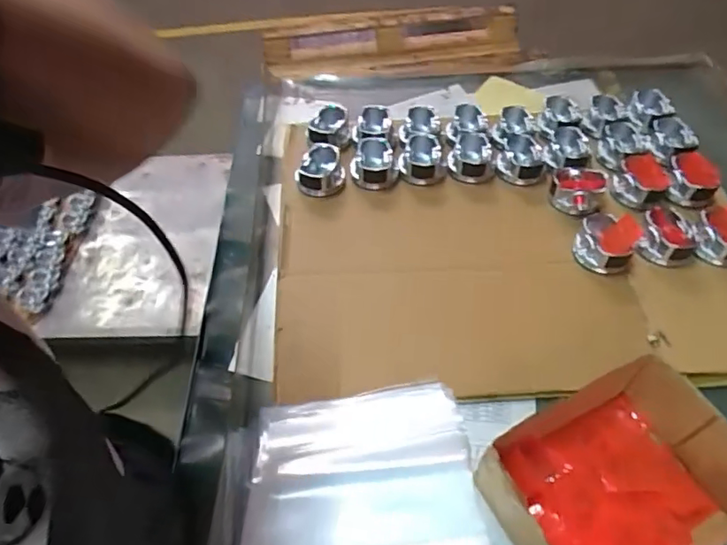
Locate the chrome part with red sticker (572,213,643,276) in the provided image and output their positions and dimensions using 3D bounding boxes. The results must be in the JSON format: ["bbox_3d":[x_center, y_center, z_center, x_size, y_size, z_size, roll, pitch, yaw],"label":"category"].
[{"bbox_3d":[0.310,-0.039,0.668,0.069,0.049,0.068,0,50,0],"label":"chrome part with red sticker"}]

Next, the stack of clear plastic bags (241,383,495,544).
[{"bbox_3d":[-0.001,0.220,0.499,0.223,0.038,0.211,-5,50,-4],"label":"stack of clear plastic bags"}]

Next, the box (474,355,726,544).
[{"bbox_3d":[0.227,0.191,0.477,0.208,0.088,0.150,-25,54,-20],"label":"box"}]

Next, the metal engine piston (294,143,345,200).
[{"bbox_3d":[-0.063,-0.146,0.768,0.068,0.043,0.076,-5,50,-4],"label":"metal engine piston"}]

